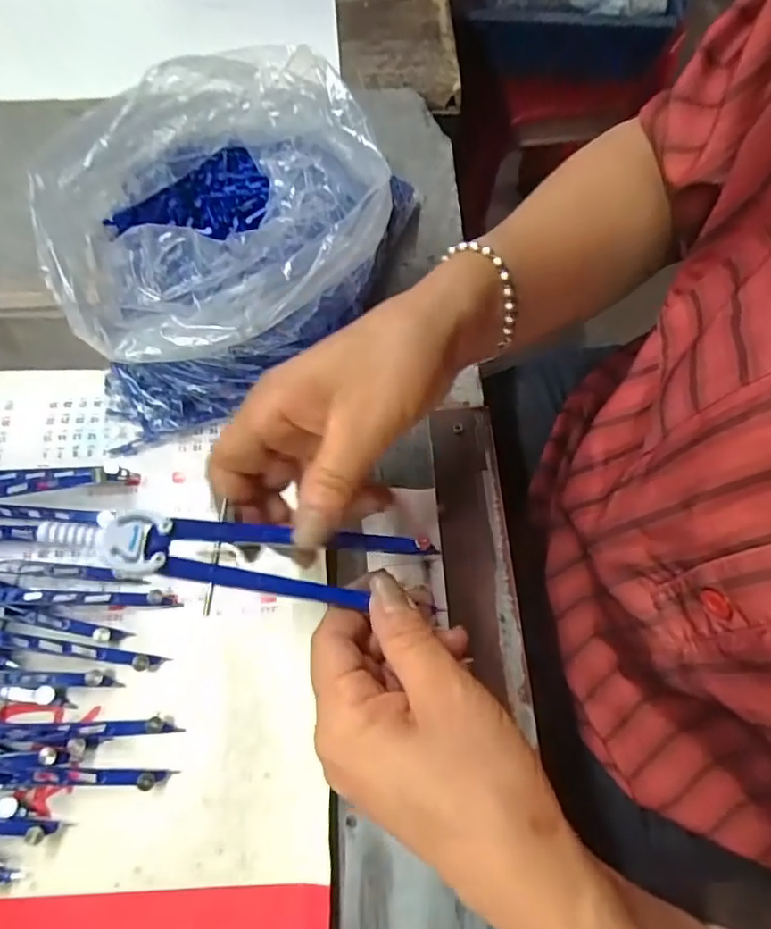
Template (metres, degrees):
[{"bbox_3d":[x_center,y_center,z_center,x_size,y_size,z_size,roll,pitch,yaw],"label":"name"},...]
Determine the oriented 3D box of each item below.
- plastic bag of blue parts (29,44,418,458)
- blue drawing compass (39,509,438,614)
[{"bbox_3d":[-0.095,-0.129,0.333,0.186,0.100,0.162,-21,70,-8],"label":"plastic bag of blue parts"},{"bbox_3d":[-0.051,0.039,0.230,0.154,0.007,0.030,9,67,-20],"label":"blue drawing compass"}]

